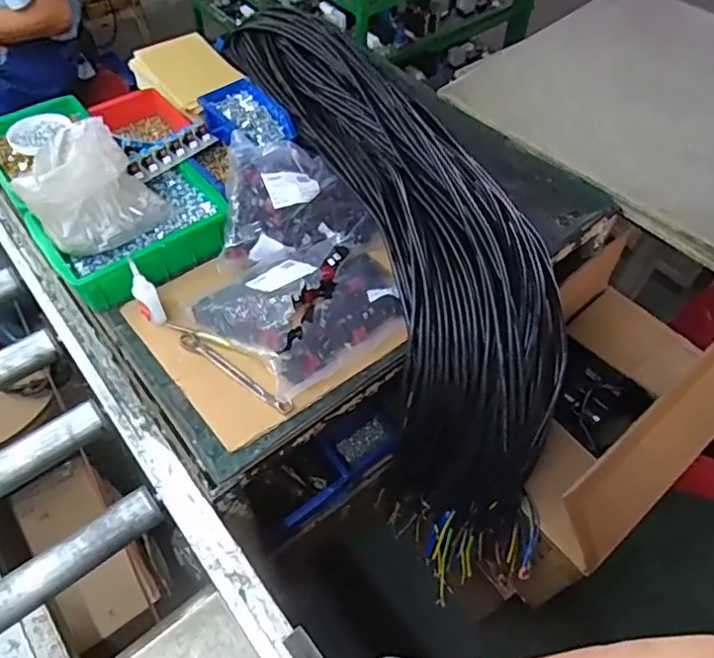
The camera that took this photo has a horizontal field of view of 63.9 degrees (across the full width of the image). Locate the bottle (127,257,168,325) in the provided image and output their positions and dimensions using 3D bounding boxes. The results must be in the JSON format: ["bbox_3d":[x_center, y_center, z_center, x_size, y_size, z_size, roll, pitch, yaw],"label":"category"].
[{"bbox_3d":[-0.278,-0.048,0.749,0.029,0.099,0.034,-23,58,-17],"label":"bottle"}]

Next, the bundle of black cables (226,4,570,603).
[{"bbox_3d":[0.072,-0.153,1.062,0.361,0.362,1.103,-12,55,-10],"label":"bundle of black cables"}]

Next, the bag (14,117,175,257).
[{"bbox_3d":[-0.369,-0.195,0.792,0.166,0.110,0.139,-38,63,-25],"label":"bag"}]

